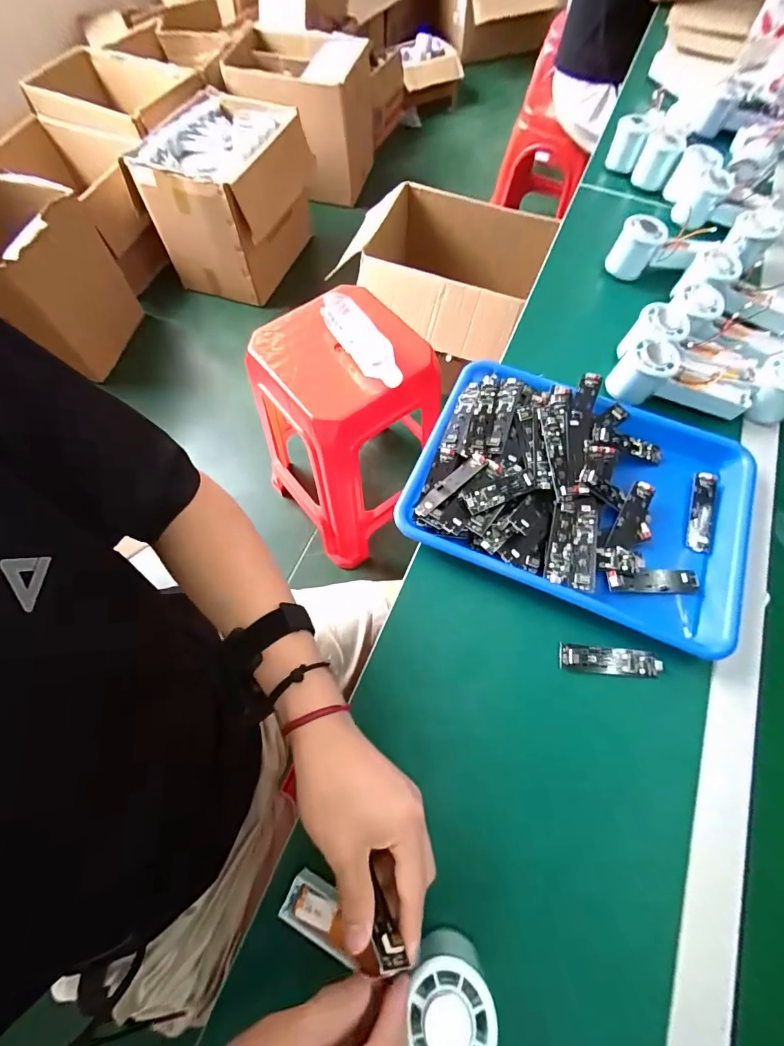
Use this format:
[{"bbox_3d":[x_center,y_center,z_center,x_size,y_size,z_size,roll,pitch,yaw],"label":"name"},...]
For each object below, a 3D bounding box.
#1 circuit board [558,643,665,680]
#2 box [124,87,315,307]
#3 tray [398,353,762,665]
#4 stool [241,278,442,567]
[{"bbox_3d":[0.203,0.128,0.397,0.091,0.006,0.024,6,65,2],"label":"circuit board"},{"bbox_3d":[-0.554,-1.149,1.536,0.391,0.418,0.522,19,66,8],"label":"box"},{"bbox_3d":[0.203,-0.035,0.452,0.349,0.044,0.260,21,66,9],"label":"tray"},{"bbox_3d":[-0.110,-0.206,1.022,0.325,0.526,0.355,-40,71,-17],"label":"stool"}]

